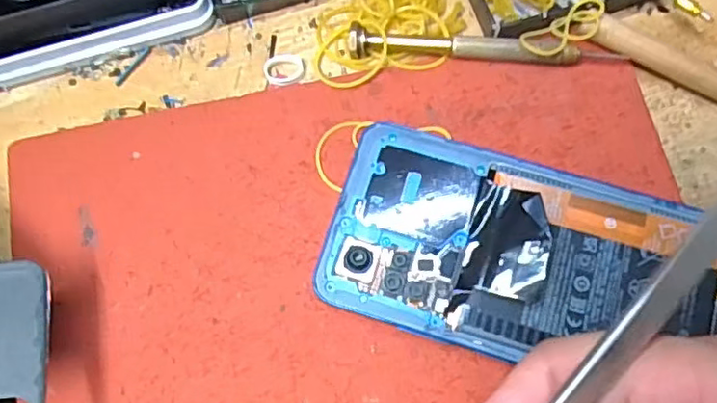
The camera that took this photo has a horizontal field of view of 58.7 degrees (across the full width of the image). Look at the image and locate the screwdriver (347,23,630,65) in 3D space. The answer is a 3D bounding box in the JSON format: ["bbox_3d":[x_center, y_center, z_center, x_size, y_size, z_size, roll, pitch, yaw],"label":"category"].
[{"bbox_3d":[0.050,-0.061,0.254,0.107,0.010,0.012,3,73,3],"label":"screwdriver"}]

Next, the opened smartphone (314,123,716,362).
[{"bbox_3d":[0.068,0.019,0.228,0.155,0.014,0.075,14,74,6],"label":"opened smartphone"}]

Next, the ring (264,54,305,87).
[{"bbox_3d":[-0.030,-0.055,0.263,0.015,0.004,0.015,-1,73,2],"label":"ring"}]

